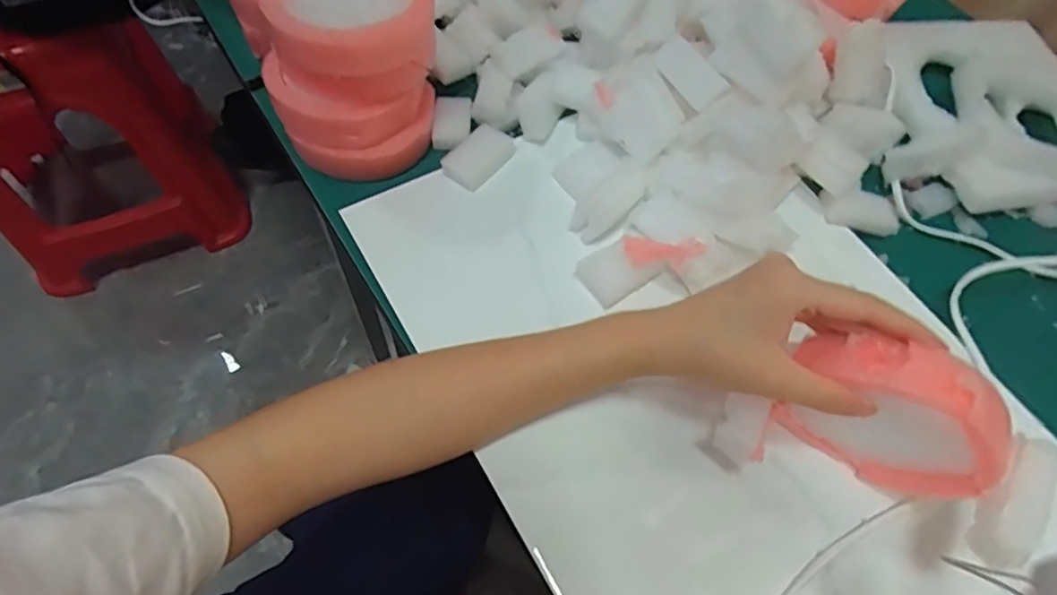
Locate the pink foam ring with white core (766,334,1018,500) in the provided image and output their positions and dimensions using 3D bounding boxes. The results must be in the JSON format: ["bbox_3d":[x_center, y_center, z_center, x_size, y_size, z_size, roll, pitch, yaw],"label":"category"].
[{"bbox_3d":[0.175,0.057,0.297,0.094,0.097,0.033,26,66,11],"label":"pink foam ring with white core"}]

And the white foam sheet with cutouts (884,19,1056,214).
[{"bbox_3d":[0.353,-0.154,0.464,0.163,0.035,0.176,-8,63,-9],"label":"white foam sheet with cutouts"}]

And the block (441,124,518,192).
[{"bbox_3d":[-0.034,-0.096,0.420,0.031,0.010,0.050,41,70,-5],"label":"block"}]

